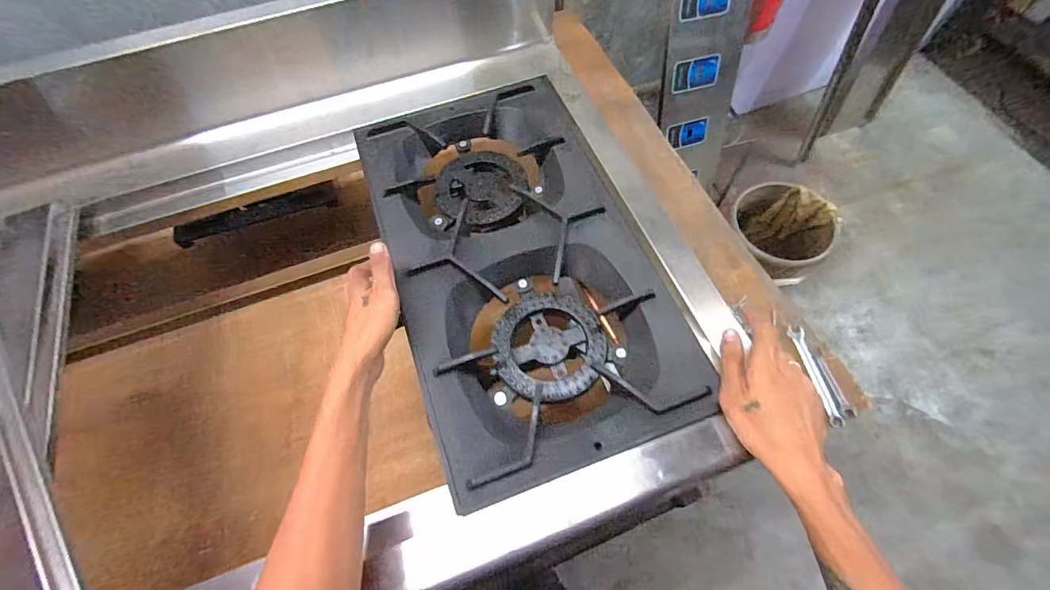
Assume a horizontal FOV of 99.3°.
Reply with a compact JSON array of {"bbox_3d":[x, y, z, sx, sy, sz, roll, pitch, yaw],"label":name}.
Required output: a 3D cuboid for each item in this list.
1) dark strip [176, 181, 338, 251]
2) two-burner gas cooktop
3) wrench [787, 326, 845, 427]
[{"bbox_3d":[-0.541,-0.174,0.924,0.023,0.045,0.315,41,49,21],"label":"dark strip"},{"bbox_3d":[-0.014,-0.053,0.554,0.285,0.055,0.515,-19,64,-7],"label":"two-burner gas cooktop"},{"bbox_3d":[0.477,0.130,0.730,0.020,0.005,0.166,-22,62,24],"label":"wrench"}]

